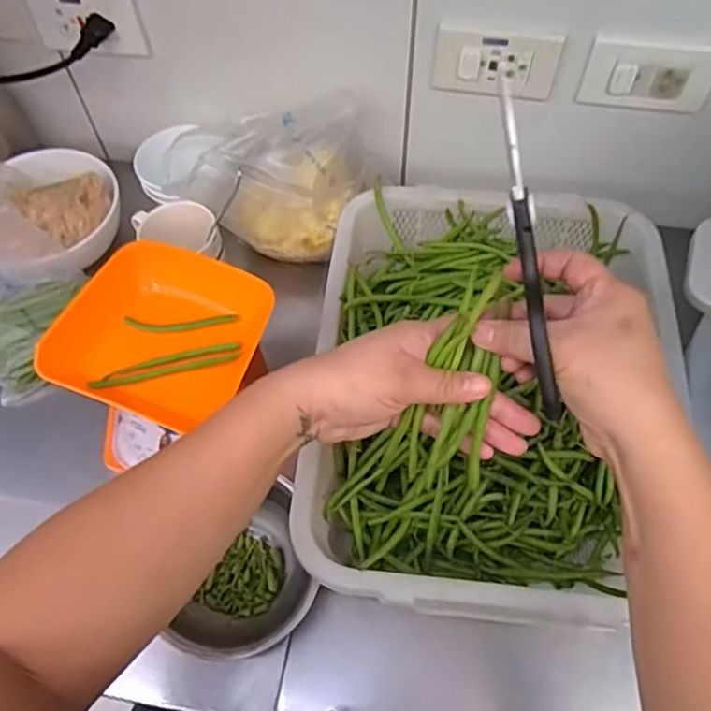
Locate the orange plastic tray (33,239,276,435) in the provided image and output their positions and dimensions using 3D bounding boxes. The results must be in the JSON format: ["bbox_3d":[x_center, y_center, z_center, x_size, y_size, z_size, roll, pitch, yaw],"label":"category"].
[{"bbox_3d":[-0.160,-0.020,0.526,0.147,0.037,0.142,25,82,-10],"label":"orange plastic tray"}]

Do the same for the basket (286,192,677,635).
[{"bbox_3d":[0.125,0.032,0.585,0.313,0.107,0.402,5,60,4],"label":"basket"}]

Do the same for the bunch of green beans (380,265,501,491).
[{"bbox_3d":[0.062,0.019,0.387,0.058,0.027,0.140,19,103,11],"label":"bunch of green beans"}]

